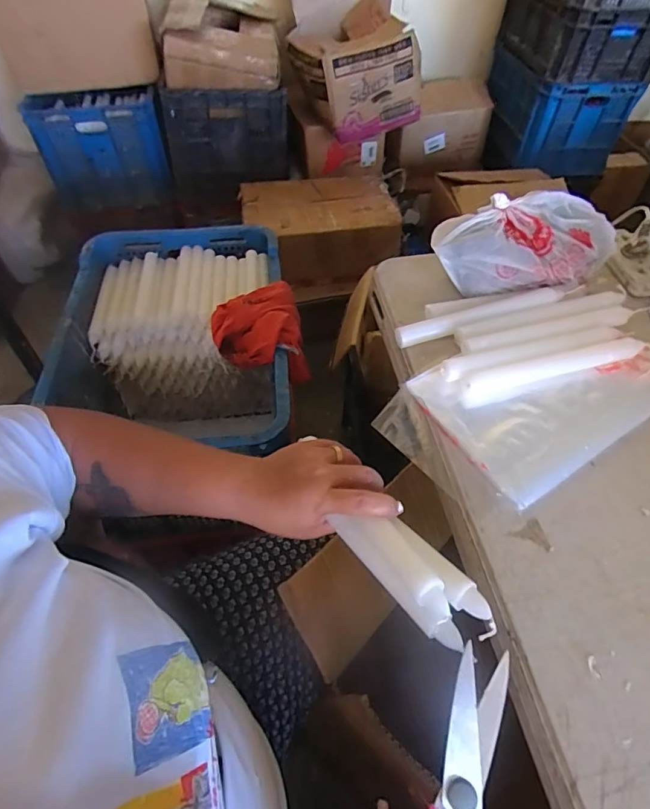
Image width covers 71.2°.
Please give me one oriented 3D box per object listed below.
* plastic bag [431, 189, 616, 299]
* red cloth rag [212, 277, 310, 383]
[{"bbox_3d":[0.222,-0.184,0.523,0.198,0.067,0.105,-10,53,-8],"label":"plastic bag"},{"bbox_3d":[-0.110,-0.122,0.748,0.146,0.088,0.147,-11,53,-8],"label":"red cloth rag"}]

